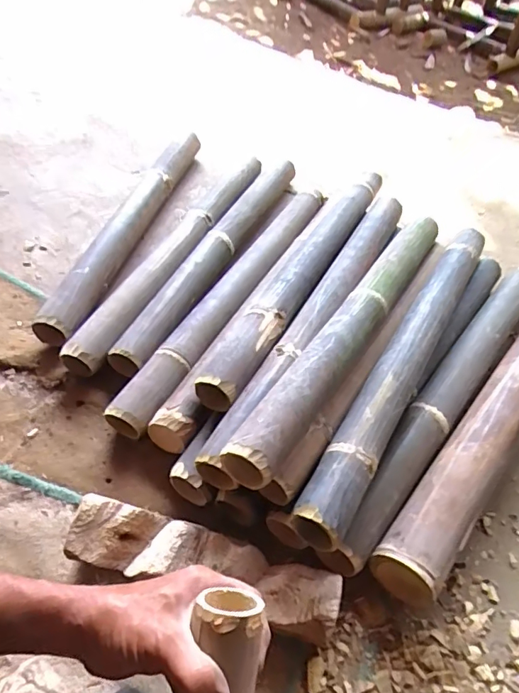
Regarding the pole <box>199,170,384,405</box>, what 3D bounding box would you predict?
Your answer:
[{"bbox_3d":[0.083,-0.136,0.821,0.067,0.061,0.640,24,52,14],"label":"pole"}]

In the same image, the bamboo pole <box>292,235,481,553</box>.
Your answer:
[{"bbox_3d":[0.219,0.007,0.700,0.062,0.066,0.634,28,53,17],"label":"bamboo pole"}]

